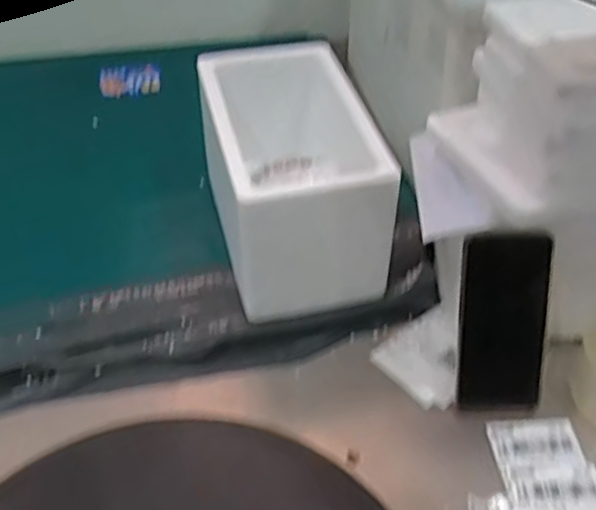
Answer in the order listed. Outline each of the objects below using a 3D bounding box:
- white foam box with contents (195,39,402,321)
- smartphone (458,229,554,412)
[{"bbox_3d":[-0.010,-0.081,0.745,0.146,0.179,0.258,-10,44,-11],"label":"white foam box with contents"},{"bbox_3d":[0.180,0.058,0.607,0.072,0.164,0.016,-1,15,-2],"label":"smartphone"}]

